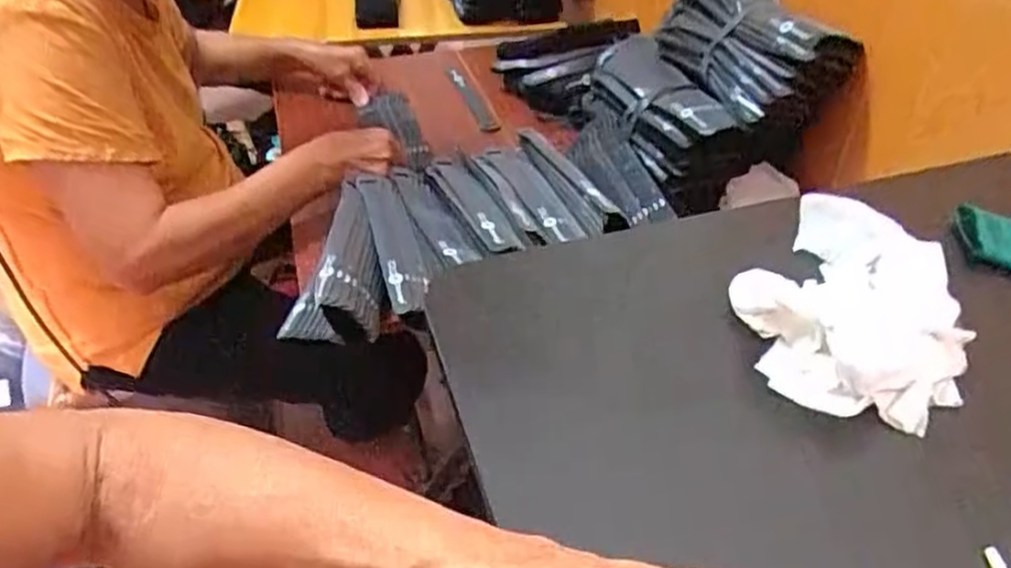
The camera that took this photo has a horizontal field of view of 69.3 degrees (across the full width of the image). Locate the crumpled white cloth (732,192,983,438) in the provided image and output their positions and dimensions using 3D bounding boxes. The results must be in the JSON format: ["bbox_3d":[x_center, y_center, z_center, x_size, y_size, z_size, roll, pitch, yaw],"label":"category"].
[{"bbox_3d":[0.183,0.007,0.380,0.107,0.030,0.131,23,47,26],"label":"crumpled white cloth"}]

